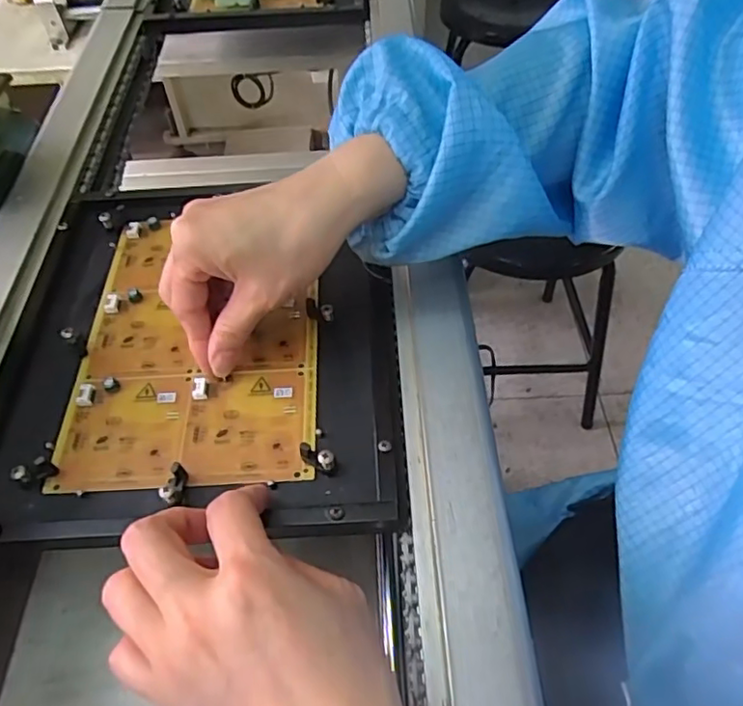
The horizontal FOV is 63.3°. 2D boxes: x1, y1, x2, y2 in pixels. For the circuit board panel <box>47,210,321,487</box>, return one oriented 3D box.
[{"bbox_3d":[-0.108,-0.012,0.378,0.144,0.011,0.199,-2,54,-1],"label":"circuit board panel"}]

